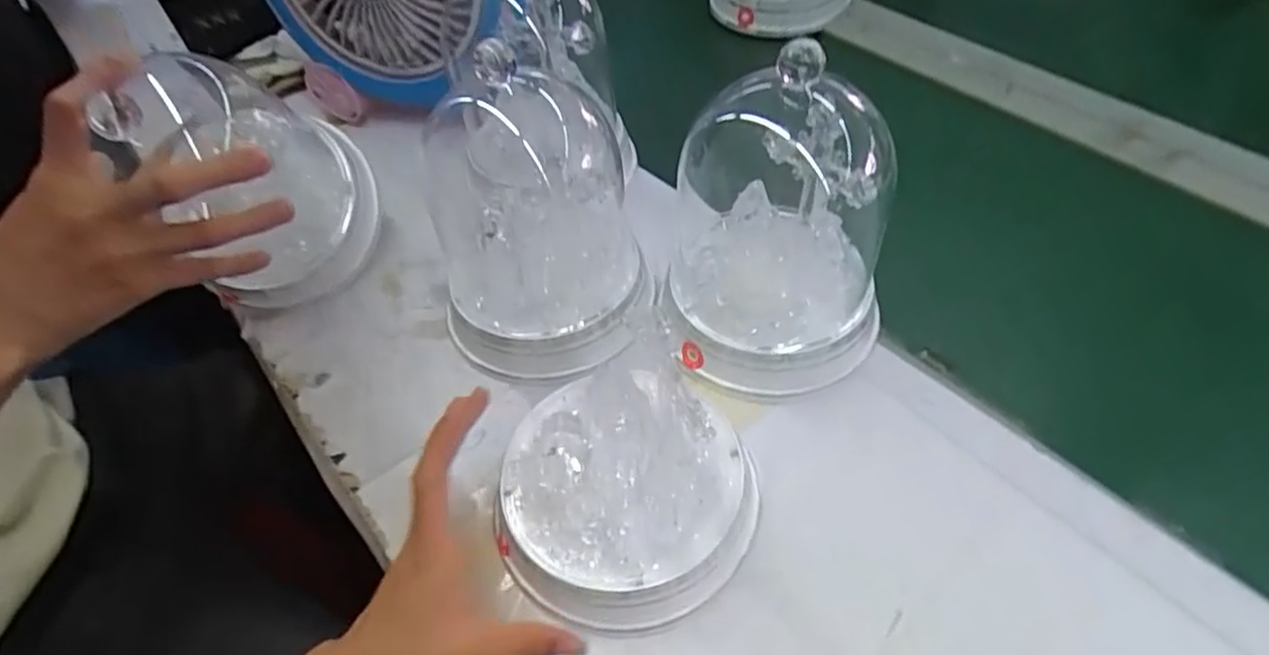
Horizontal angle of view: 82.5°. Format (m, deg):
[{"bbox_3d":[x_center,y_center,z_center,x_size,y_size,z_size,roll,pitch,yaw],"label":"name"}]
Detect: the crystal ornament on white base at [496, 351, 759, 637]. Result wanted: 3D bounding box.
[{"bbox_3d":[-0.007,0.095,0.415,0.139,0.058,0.138,-27,51,-18],"label":"crystal ornament on white base"}]

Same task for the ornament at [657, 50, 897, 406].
[{"bbox_3d":[0.088,-0.064,0.450,0.142,0.179,0.132,-2,48,4],"label":"ornament"}]

